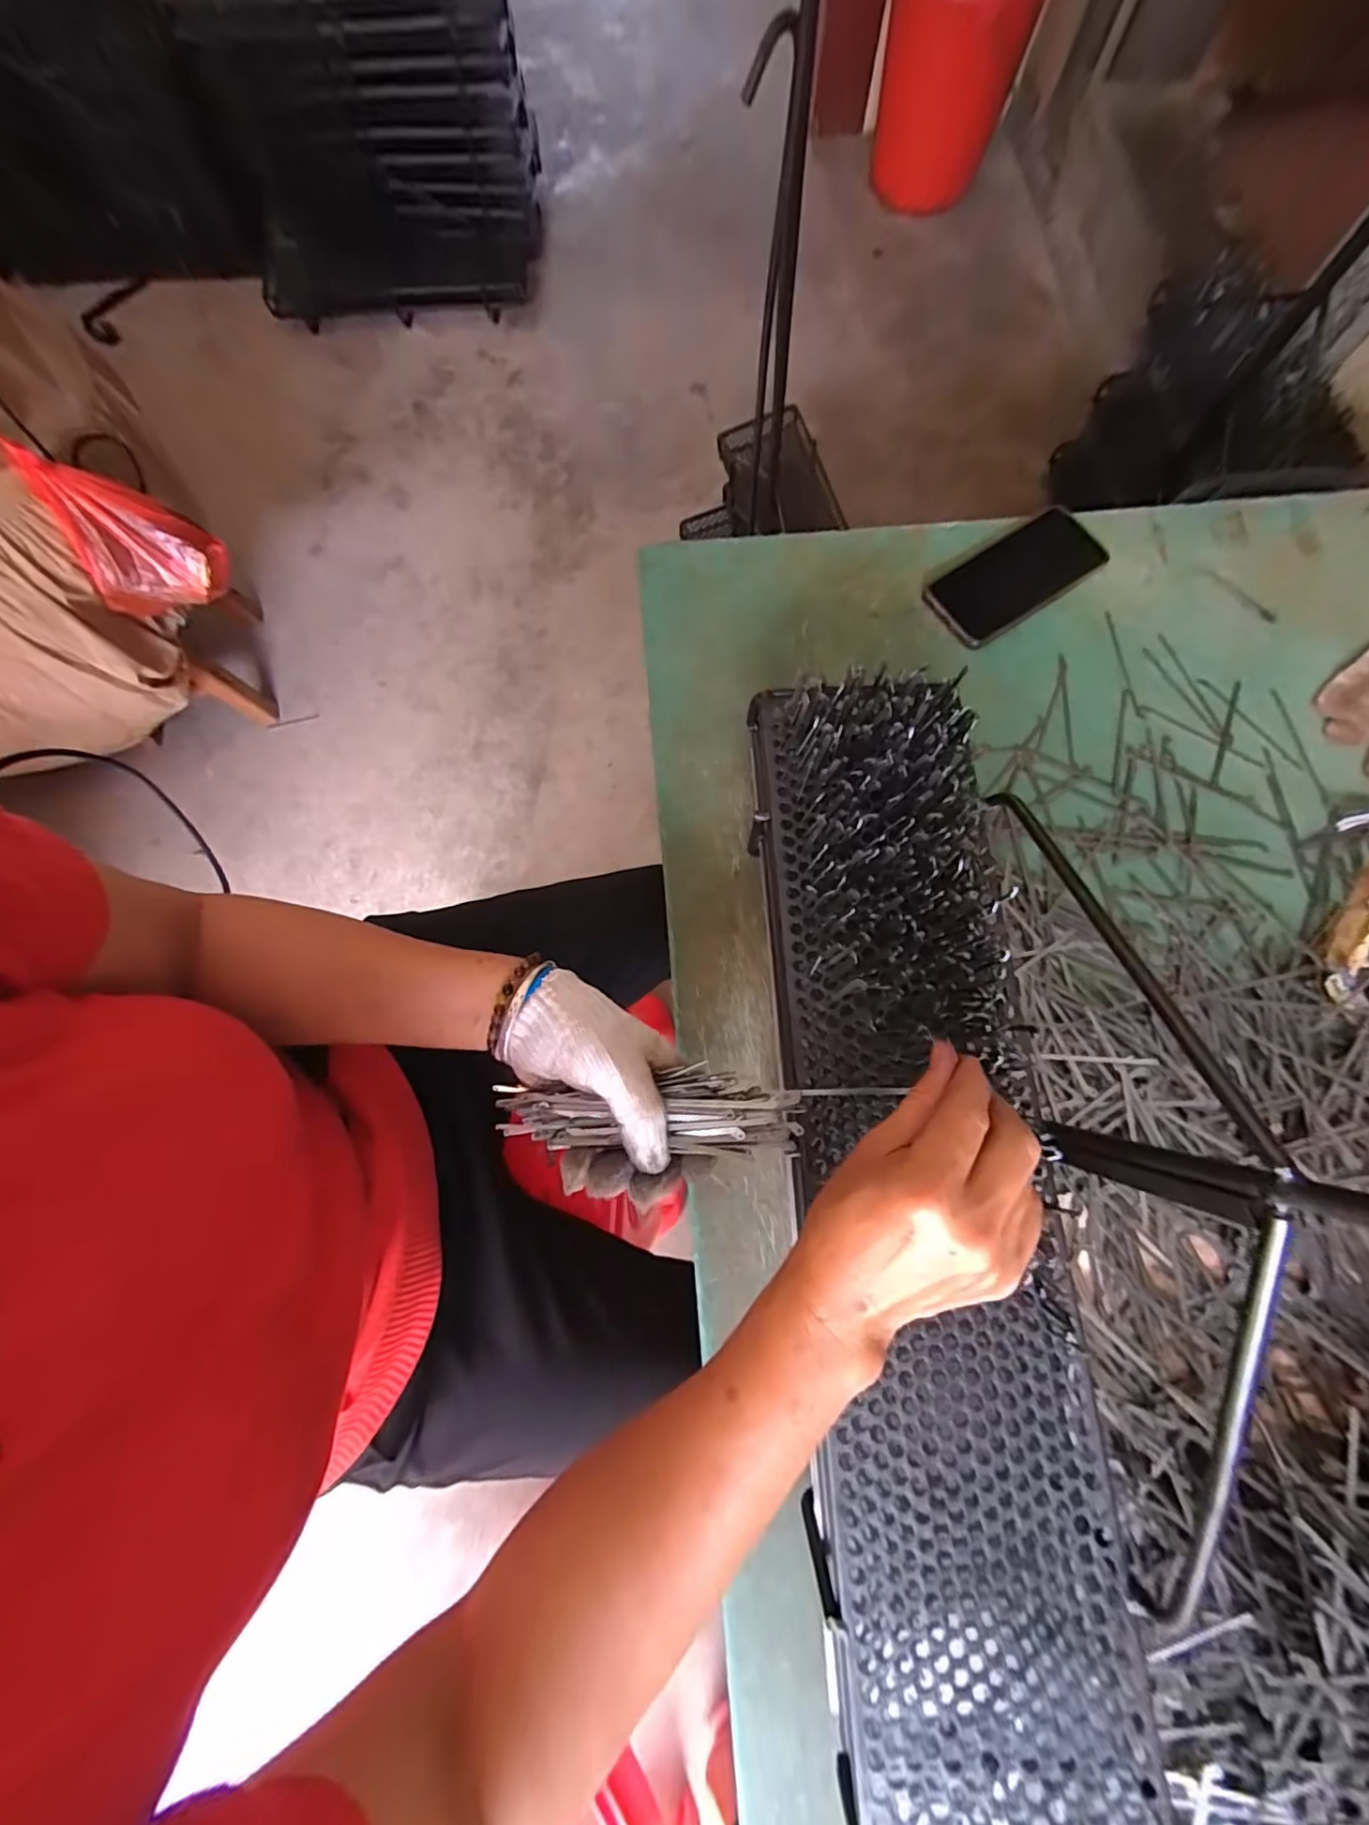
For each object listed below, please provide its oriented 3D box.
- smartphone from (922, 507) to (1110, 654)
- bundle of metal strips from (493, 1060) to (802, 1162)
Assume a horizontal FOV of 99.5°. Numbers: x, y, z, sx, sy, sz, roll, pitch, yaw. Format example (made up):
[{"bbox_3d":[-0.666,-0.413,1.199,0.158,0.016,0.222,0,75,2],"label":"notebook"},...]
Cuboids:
[{"bbox_3d":[0.299,-0.304,0.523,0.161,0.013,0.074,-33,78,-7],"label":"smartphone"},{"bbox_3d":[-0.020,0.110,0.322,0.168,0.025,0.047,0,76,-1],"label":"bundle of metal strips"}]

